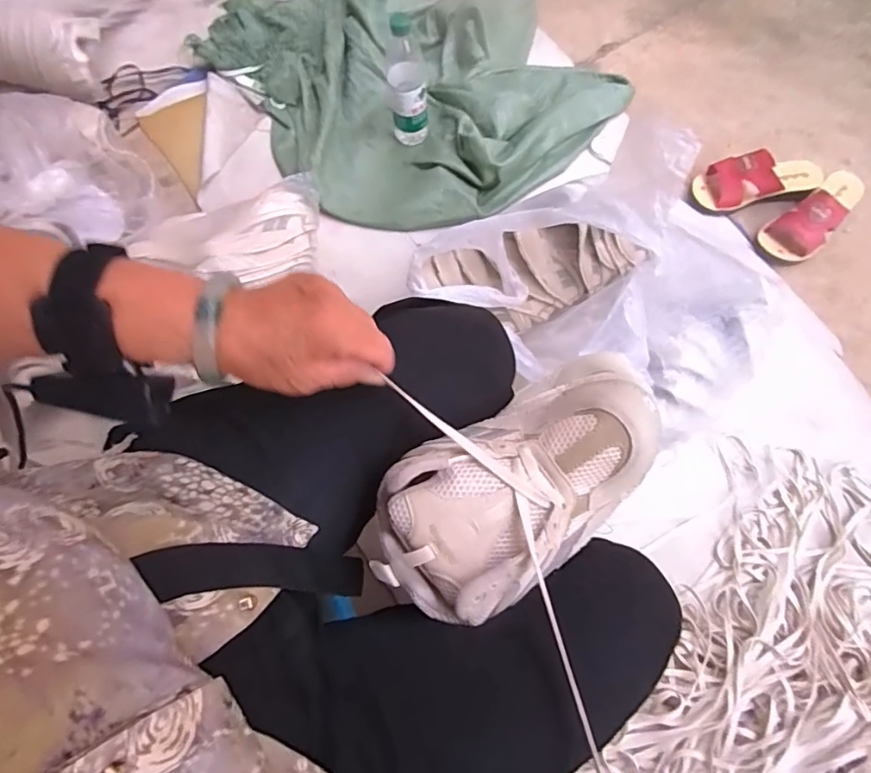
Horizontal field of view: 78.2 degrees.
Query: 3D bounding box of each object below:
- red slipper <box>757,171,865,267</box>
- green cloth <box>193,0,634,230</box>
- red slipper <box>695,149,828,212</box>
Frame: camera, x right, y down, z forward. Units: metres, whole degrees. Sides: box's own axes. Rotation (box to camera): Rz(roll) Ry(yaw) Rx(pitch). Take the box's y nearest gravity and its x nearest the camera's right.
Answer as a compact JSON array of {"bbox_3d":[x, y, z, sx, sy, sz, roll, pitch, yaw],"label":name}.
[{"bbox_3d":[0.648,-0.288,0.905,0.212,0.068,0.085,-35,76,-12],"label":"red slipper"},{"bbox_3d":[-0.030,-0.563,0.978,0.602,0.085,0.571,-28,74,-11],"label":"green cloth"},{"bbox_3d":[0.561,-0.356,0.930,0.216,0.068,0.084,-7,72,-4],"label":"red slipper"}]

